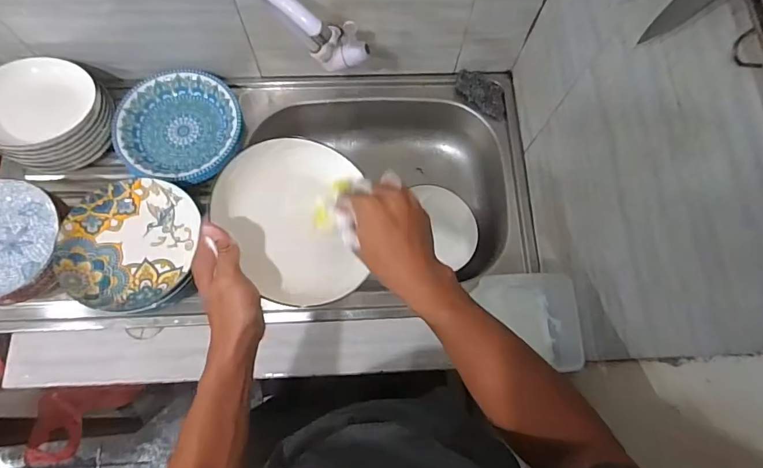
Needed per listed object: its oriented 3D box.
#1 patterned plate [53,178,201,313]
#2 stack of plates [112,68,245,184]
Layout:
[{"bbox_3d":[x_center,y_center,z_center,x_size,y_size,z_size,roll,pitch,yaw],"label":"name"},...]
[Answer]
[{"bbox_3d":[-0.410,0.015,0.710,0.198,0.032,0.212,1,73,-2],"label":"patterned plate"},{"bbox_3d":[-0.373,-0.195,0.815,0.223,0.040,0.228,-14,74,-6],"label":"stack of plates"}]

